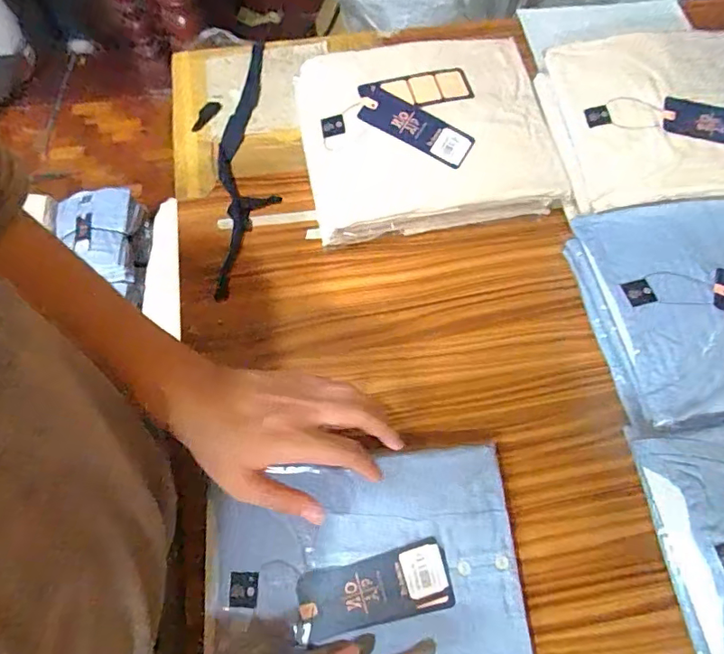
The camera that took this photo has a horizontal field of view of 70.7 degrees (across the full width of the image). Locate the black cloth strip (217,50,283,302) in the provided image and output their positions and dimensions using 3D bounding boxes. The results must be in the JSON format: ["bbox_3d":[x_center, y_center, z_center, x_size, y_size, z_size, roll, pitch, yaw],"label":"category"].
[{"bbox_3d":[-0.133,-0.193,0.586,0.065,0.016,0.340,-4,68,-2],"label":"black cloth strip"}]

